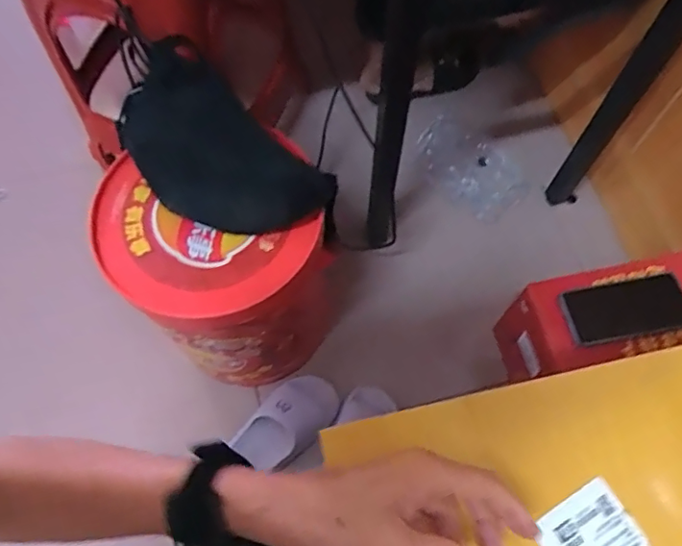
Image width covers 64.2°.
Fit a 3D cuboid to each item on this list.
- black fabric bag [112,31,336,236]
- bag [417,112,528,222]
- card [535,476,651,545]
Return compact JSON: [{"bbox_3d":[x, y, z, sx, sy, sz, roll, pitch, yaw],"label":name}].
[{"bbox_3d":[-0.152,-0.151,0.605,0.274,0.135,0.134,39,73,15],"label":"black fabric bag"},{"bbox_3d":[0.242,-0.208,1.048,0.147,0.028,0.236,-39,67,-19],"label":"bag"},{"bbox_3d":[0.158,0.166,0.344,0.060,0.005,0.048,-28,69,-12],"label":"card"}]

